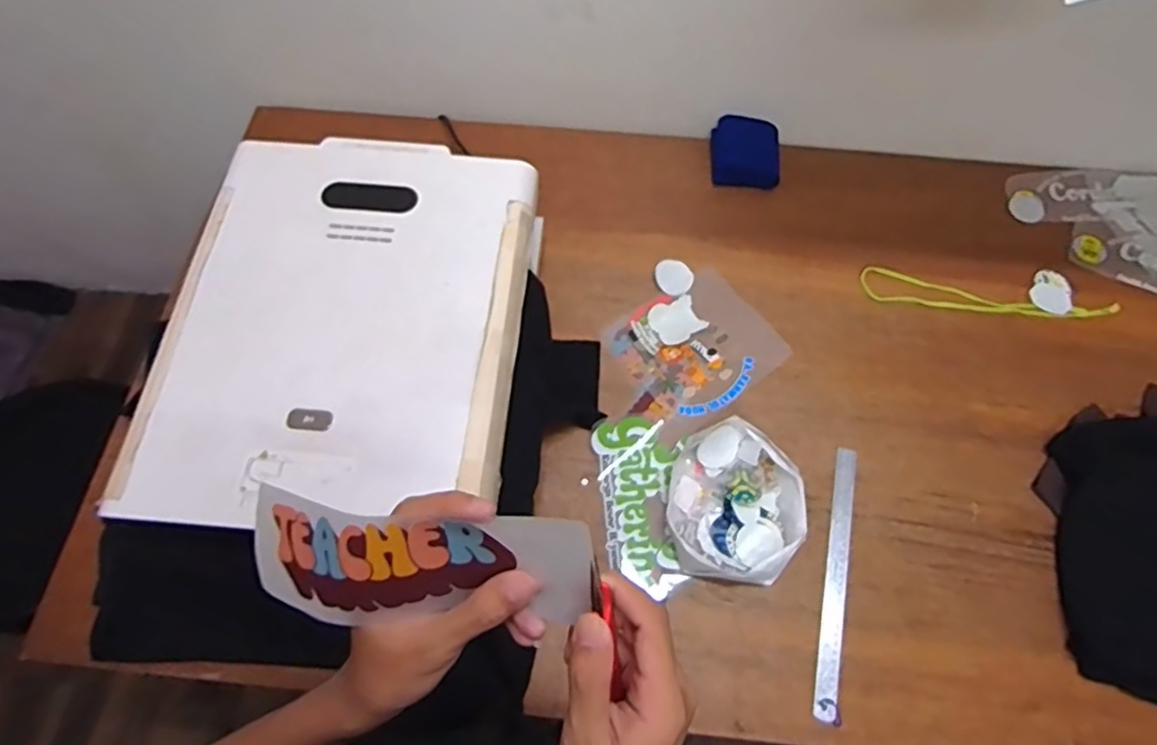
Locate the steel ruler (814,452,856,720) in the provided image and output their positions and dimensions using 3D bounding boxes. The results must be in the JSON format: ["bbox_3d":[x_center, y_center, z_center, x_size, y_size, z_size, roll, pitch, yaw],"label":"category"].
[{"bbox_3d":[0.324,0.253,0.798,0.025,0.007,0.329,14,66,5],"label":"steel ruler"}]

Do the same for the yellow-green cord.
[{"bbox_3d":[0.624,-0.111,0.965,0.381,0.009,0.066,10,66,4],"label":"yellow-green cord"}]

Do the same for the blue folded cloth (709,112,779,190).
[{"bbox_3d":[0.282,-0.372,1.068,0.115,0.046,0.122,3,66,1],"label":"blue folded cloth"}]

